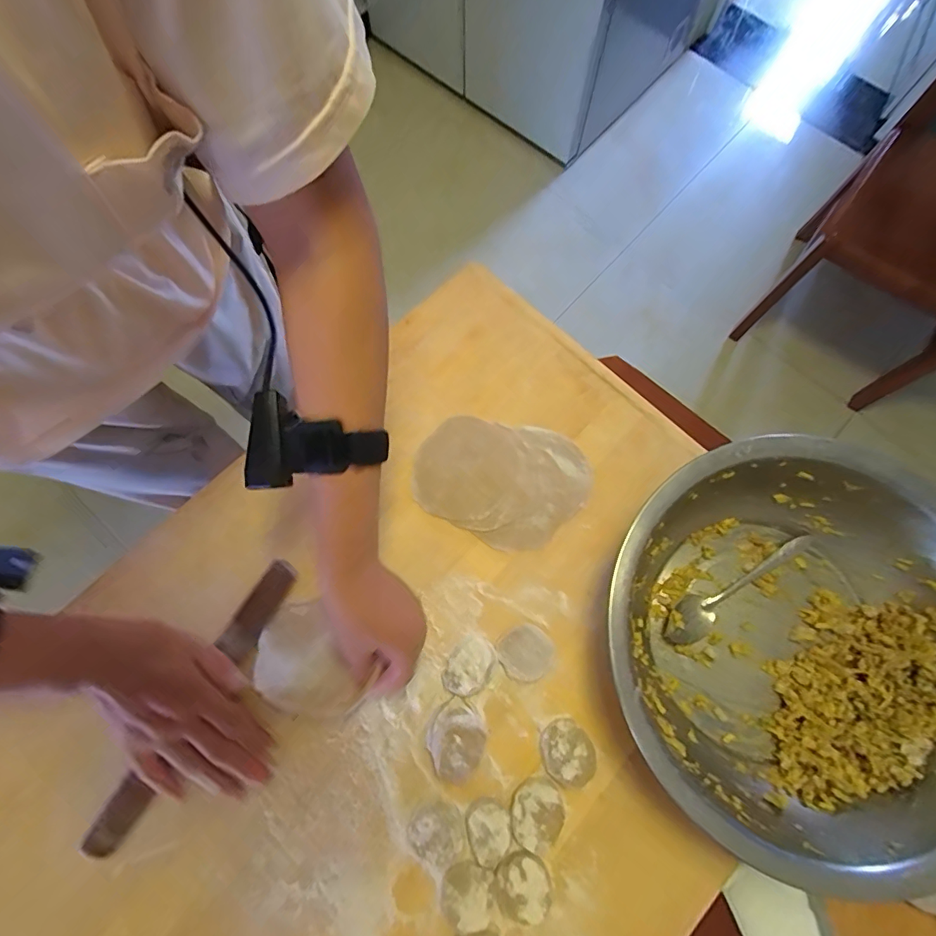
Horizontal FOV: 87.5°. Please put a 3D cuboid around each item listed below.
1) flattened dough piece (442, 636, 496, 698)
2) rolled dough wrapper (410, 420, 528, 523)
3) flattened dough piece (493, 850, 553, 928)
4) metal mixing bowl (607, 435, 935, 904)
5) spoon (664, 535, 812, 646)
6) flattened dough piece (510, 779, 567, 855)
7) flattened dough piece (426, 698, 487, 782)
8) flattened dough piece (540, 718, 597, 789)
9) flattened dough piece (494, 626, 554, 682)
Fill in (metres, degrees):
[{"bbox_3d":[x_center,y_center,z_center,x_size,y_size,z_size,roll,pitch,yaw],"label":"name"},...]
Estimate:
[{"bbox_3d":[0.002,0.171,0.418,0.036,0.015,0.049,39,78,10],"label":"flattened dough piece"},{"bbox_3d":[-0.002,0.002,0.475,0.093,0.006,0.101,-1,75,2],"label":"rolled dough wrapper"},{"bbox_3d":[0.042,0.325,0.379,0.043,0.015,0.044,0,74,0],"label":"flattened dough piece"},{"bbox_3d":[0.257,0.133,0.398,0.289,0.088,0.288,0,74,0],"label":"metal mixing bowl"},{"bbox_3d":[0.248,0.108,0.443,0.165,0.014,0.032,-29,76,-8],"label":"spoon"},{"bbox_3d":[0.056,0.277,0.392,0.043,0.016,0.046,0,74,0],"label":"flattened dough piece"},{"bbox_3d":[-0.010,0.223,0.399,0.046,0.022,0.051,35,77,9],"label":"flattened dough piece"},{"bbox_3d":[0.082,0.236,0.405,0.041,0.013,0.049,-26,76,-7],"label":"flattened dough piece"},{"bbox_3d":[0.051,0.162,0.427,0.045,0.012,0.043,0,74,0],"label":"flattened dough piece"}]

